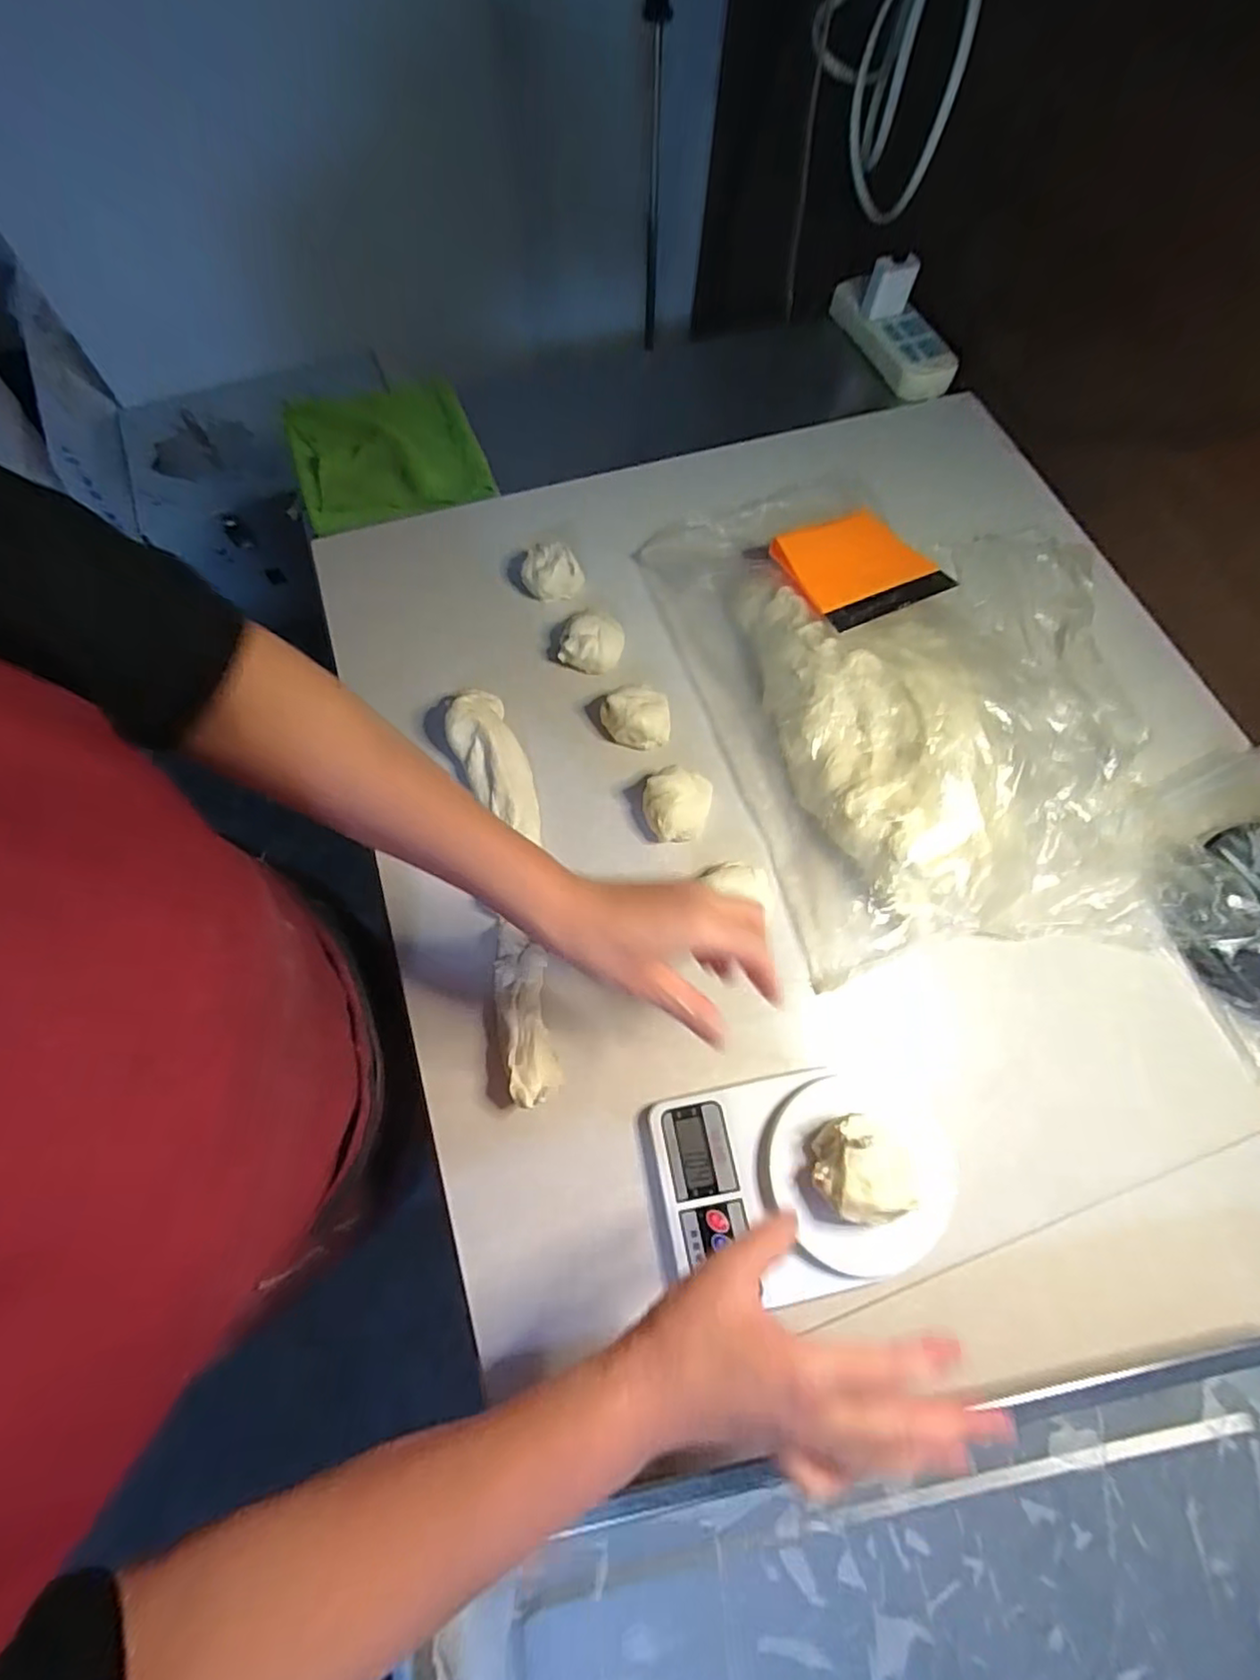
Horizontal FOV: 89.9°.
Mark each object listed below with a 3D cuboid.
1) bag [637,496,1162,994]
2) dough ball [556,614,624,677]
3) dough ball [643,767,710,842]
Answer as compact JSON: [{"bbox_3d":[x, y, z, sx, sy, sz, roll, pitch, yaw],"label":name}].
[{"bbox_3d":[0.278,-0.165,0.585,0.417,0.081,0.543,-16,69,-8],"label":"bag"},{"bbox_3d":[-0.034,-0.185,0.602,0.054,0.035,0.047,20,69,6],"label":"dough ball"},{"bbox_3d":[0.041,-0.028,0.542,0.058,0.042,0.057,1,68,-1],"label":"dough ball"}]

